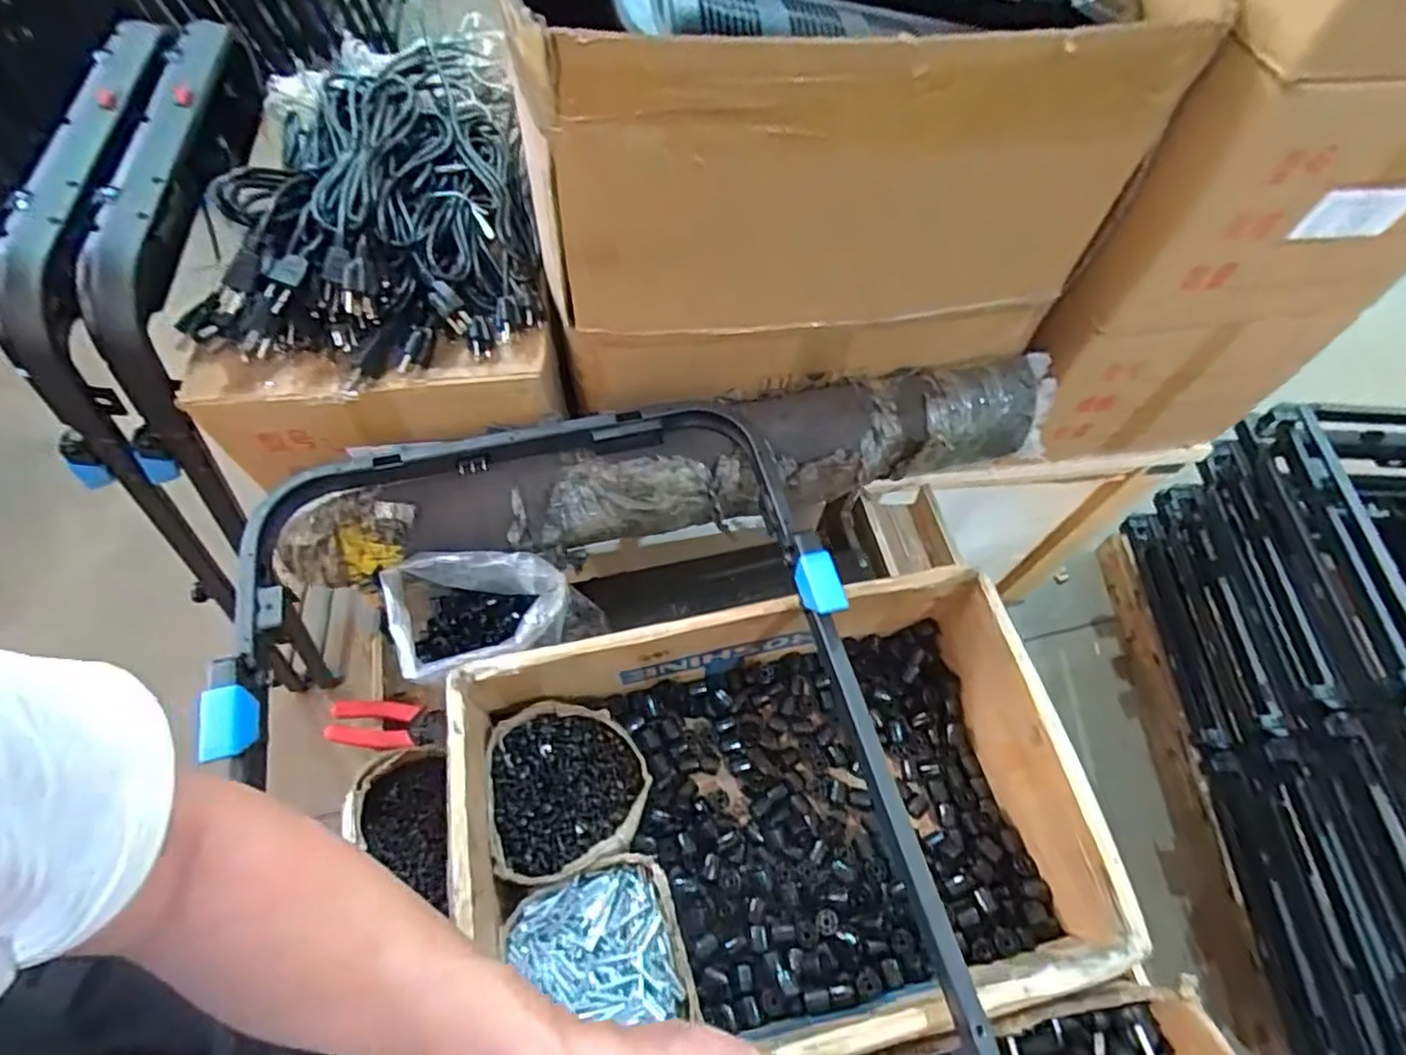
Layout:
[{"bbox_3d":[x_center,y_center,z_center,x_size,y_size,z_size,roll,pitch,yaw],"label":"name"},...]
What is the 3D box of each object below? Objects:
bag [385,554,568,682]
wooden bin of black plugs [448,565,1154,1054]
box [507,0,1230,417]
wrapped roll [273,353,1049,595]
[{"bbox_3d":[-0.228,0.094,0.715,0.175,0.118,0.136,-17,63,-11],"label":"bag"},{"bbox_3d":[0.061,0.263,0.632,0.515,0.168,0.333,-10,62,-8],"label":"wooden bin of black plugs"},{"bbox_3d":[0.104,-0.480,0.752,0.565,0.354,0.553,-8,61,-6],"label":"box"},{"bbox_3d":[-0.009,-0.068,0.730,0.839,0.099,0.117,-12,62,-9],"label":"wrapped roll"}]

